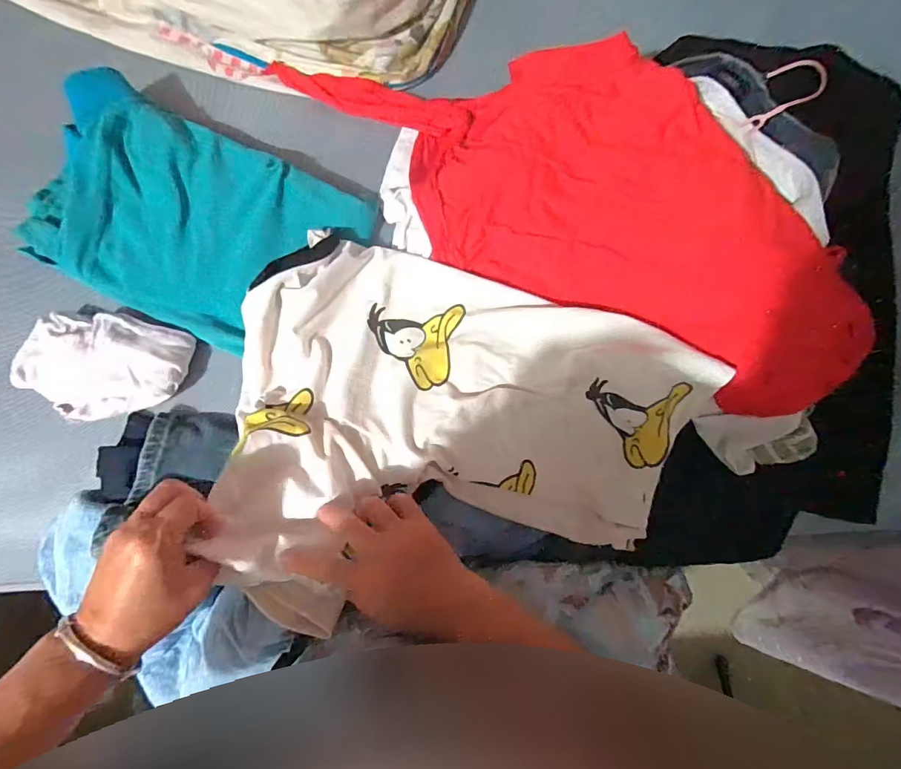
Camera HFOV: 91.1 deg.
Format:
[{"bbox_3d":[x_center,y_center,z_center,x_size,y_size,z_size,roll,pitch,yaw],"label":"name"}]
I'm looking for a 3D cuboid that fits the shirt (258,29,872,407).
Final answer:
[{"bbox_3d":[0.111,-0.210,0.462,0.652,0.114,0.245,35,80,13],"label":"shirt"}]

